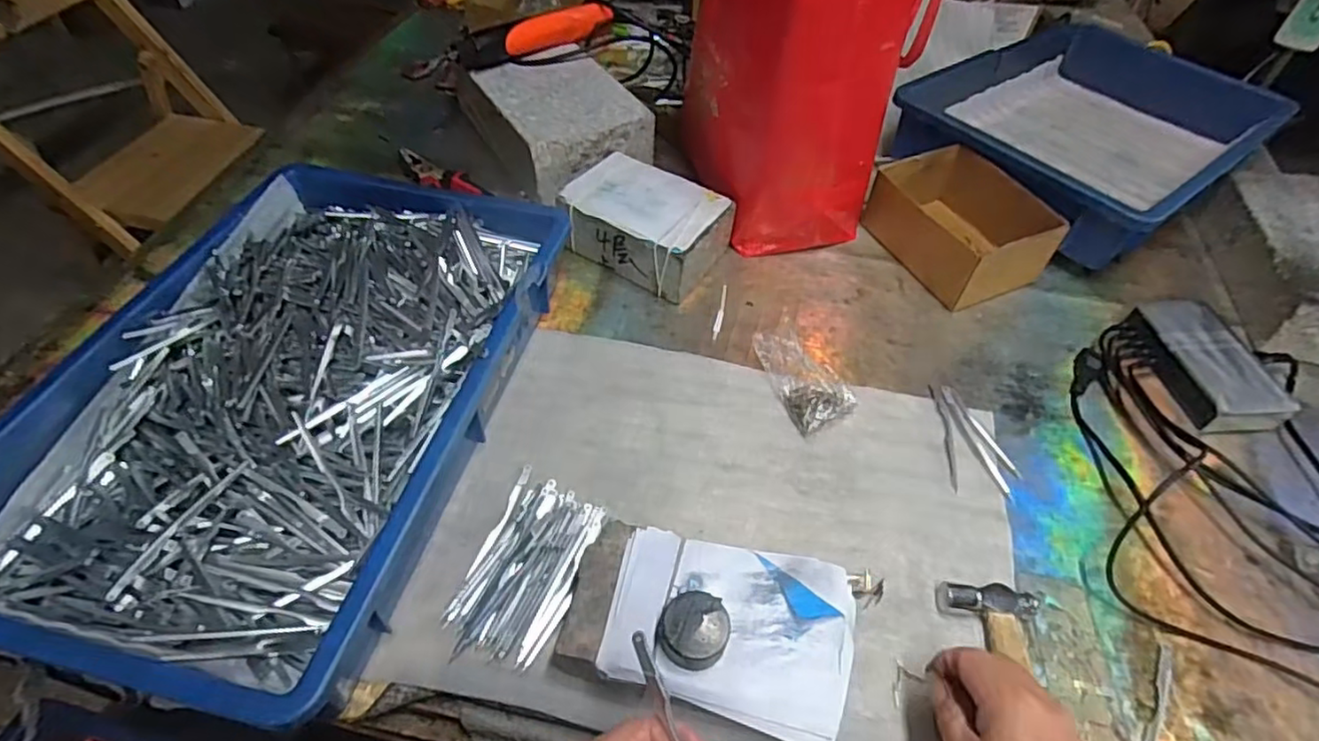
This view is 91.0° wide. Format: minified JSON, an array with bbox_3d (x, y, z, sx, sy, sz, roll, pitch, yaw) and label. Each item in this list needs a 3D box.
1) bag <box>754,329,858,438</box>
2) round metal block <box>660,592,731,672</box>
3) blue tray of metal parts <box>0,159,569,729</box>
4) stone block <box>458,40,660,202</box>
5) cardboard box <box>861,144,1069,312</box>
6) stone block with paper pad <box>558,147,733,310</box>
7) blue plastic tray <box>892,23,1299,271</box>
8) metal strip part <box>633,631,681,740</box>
[{"bbox_3d":[0.119,0.003,0.548,0.056,0.037,0.091,-24,56,-21],"label":"bag"},{"bbox_3d":[0.020,0.147,0.368,0.038,0.015,0.039,1,50,-2],"label":"round metal block"},{"bbox_3d":[-0.265,0.012,0.491,0.277,0.082,0.411,12,51,7],"label":"blue tray of metal parts"},{"bbox_3d":[-0.124,-0.294,0.744,0.141,0.072,0.221,-26,56,-22],"label":"stone block"},{"bbox_3d":[0.303,-0.147,0.658,0.122,0.074,0.161,-21,54,-19],"label":"cardboard box"},{"bbox_3d":[-0.015,-0.143,0.646,0.147,0.069,0.109,26,54,18],"label":"stone block with paper pad"},{"bbox_3d":[0.508,-0.287,0.777,0.421,0.093,0.295,-32,59,-26],"label":"blue plastic tray"},{"bbox_3d":[0.010,0.170,0.295,0.007,0.004,0.103,-21,76,-19],"label":"metal strip part"}]

